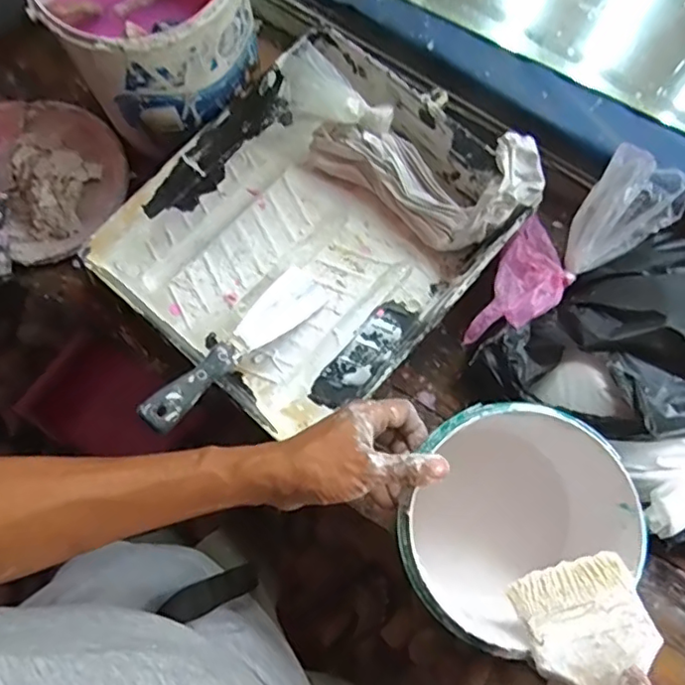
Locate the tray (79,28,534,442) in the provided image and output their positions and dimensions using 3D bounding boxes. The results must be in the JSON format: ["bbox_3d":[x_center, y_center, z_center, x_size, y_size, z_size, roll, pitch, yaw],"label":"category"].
[{"bbox_3d":[-0.024,-0.107,0.591,0.295,0.069,0.346,40,81,9],"label":"tray"}]

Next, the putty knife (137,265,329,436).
[{"bbox_3d":[-0.094,0.002,0.534,0.045,0.014,0.208,41,57,9],"label":"putty knife"}]

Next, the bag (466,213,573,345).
[{"bbox_3d":[0.178,-0.062,0.563,0.066,0.050,0.160,28,64,7],"label":"bag"}]

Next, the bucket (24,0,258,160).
[{"bbox_3d":[-0.175,-0.308,0.550,0.172,0.137,0.184,0,77,1],"label":"bucket"}]

